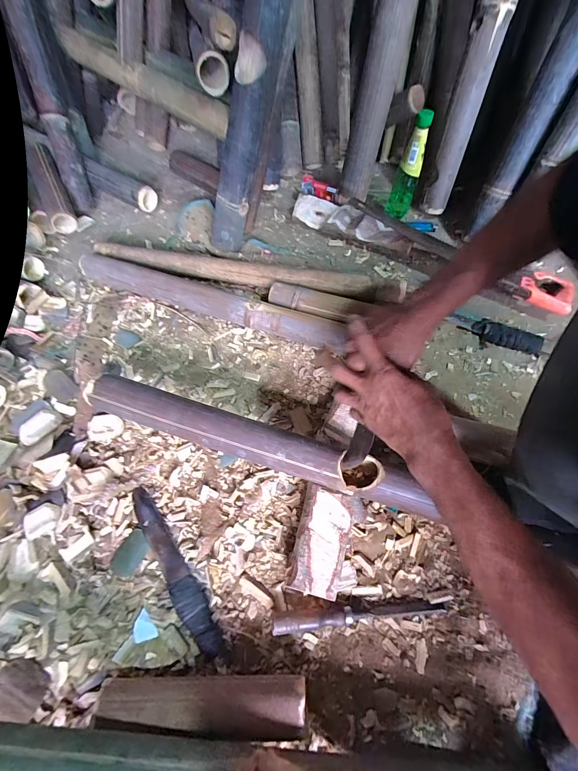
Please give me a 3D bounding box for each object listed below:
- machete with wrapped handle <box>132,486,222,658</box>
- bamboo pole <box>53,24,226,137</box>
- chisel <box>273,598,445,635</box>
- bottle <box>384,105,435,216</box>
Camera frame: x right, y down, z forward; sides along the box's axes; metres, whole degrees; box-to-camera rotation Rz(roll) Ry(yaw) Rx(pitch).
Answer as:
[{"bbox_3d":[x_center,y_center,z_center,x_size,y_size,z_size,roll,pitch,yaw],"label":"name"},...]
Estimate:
[{"bbox_3d":[-0.171,0.259,0.467,0.039,0.023,0.250,-33,68,-14],"label":"machete with wrapped handle"},{"bbox_3d":[-0.322,-0.673,0.691,0.551,0.066,0.053,36,70,16],"label":"bamboo pole"},{"bbox_3d":[0.100,0.317,0.440,0.240,0.021,0.023,-5,64,-2],"label":"chisel"},{"bbox_3d":[0.278,-0.496,0.731,0.059,0.223,0.051,18,66,9],"label":"bottle"}]

